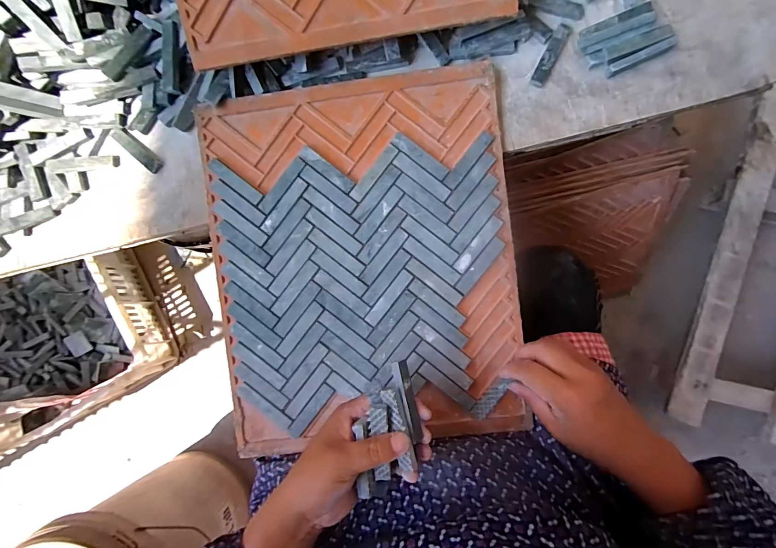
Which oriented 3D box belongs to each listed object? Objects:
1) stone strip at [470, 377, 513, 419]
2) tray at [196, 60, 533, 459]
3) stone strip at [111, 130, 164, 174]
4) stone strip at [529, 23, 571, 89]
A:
[{"bbox_3d":[0.103,0.125,0.365,0.014,0.007,0.046,40,90,-2],"label":"stone strip"},{"bbox_3d":[-0.025,-0.011,0.372,0.299,0.017,0.358,-6,94,1],"label":"tray"},{"bbox_3d":[-0.261,-0.129,0.380,0.061,0.007,0.016,43,91,5],"label":"stone strip"},{"bbox_3d":[0.159,-0.213,0.356,0.014,0.005,0.063,28,89,5],"label":"stone strip"}]

